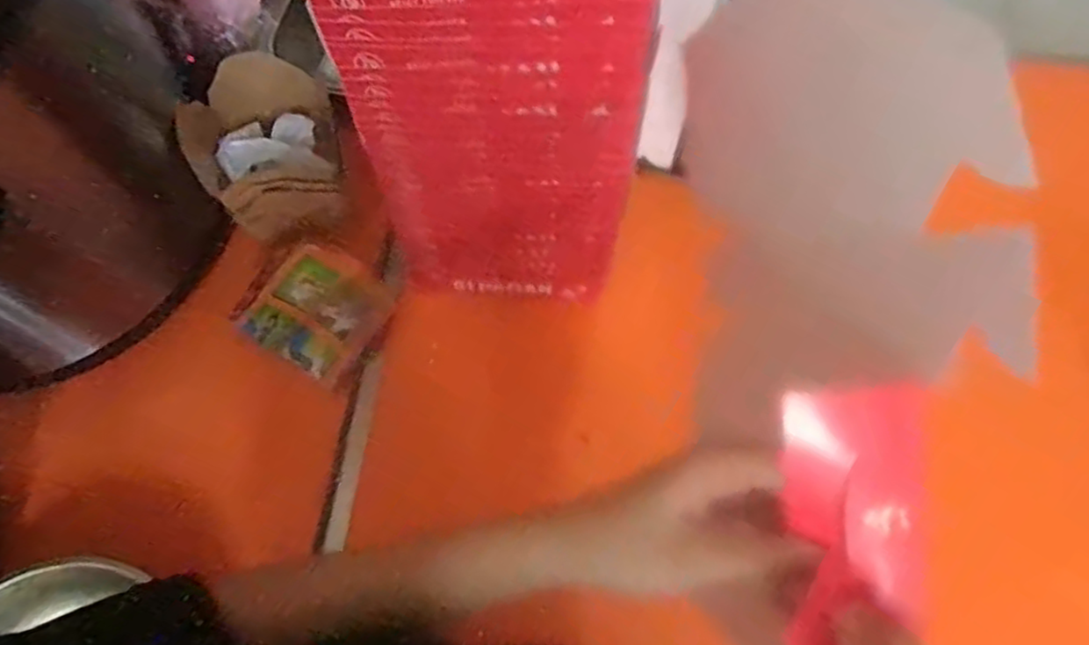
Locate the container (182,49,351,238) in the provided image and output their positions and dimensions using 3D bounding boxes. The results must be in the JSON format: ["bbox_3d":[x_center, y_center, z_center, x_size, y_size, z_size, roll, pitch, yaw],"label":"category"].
[{"bbox_3d":[-0.245,-0.160,0.625,0.129,0.077,0.139,-20,69,-8],"label":"container"}]

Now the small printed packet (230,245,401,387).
[{"bbox_3d":[-0.206,-0.007,0.644,0.103,0.011,0.109,37,87,-8],"label":"small printed packet"}]

